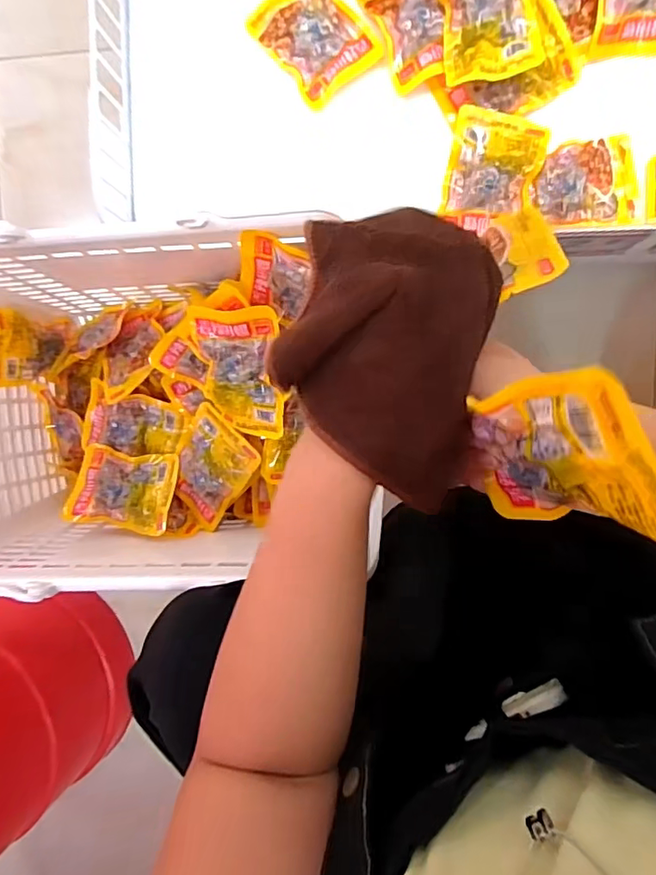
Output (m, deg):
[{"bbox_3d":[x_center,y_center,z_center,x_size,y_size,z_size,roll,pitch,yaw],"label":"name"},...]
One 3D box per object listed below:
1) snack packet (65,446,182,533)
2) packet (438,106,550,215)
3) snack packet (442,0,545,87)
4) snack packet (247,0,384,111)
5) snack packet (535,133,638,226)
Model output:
[{"bbox_3d":[-0.220,0.054,0.578,0.114,0.019,0.083,6,74,9],"label":"snack packet"},{"bbox_3d":[0.153,-0.250,0.494,0.080,0.022,0.093,11,94,5],"label":"packet"},{"bbox_3d":[0.137,-0.376,0.475,0.078,0.029,0.119,-14,92,6],"label":"snack packet"},{"bbox_3d":[-0.015,-0.380,0.510,0.079,0.017,0.112,-39,89,6],"label":"snack packet"},{"bbox_3d":[0.236,-0.237,0.495,0.091,0.019,0.078,-1,93,6],"label":"snack packet"}]

